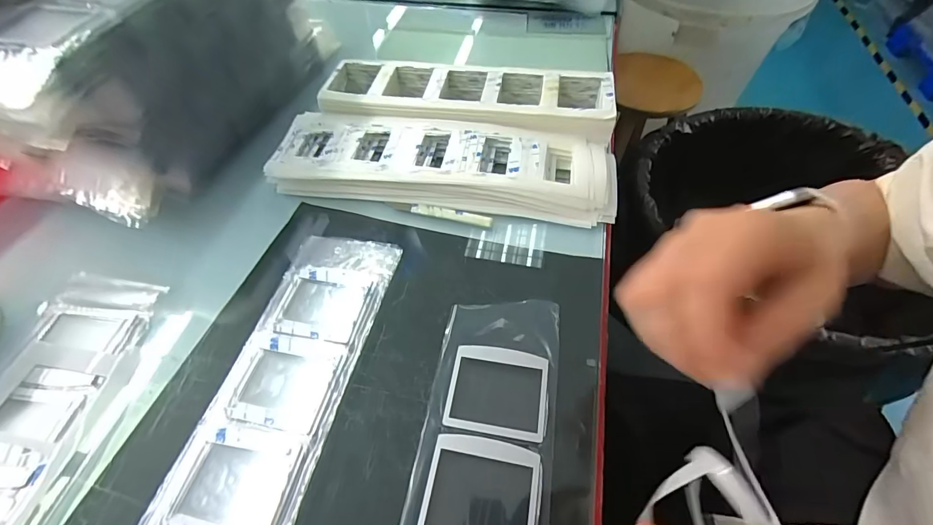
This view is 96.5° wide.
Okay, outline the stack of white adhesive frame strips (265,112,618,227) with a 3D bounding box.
[{"bbox_3d":[-0.023,-0.100,0.413,0.332,0.027,0.101,6,54,8],"label":"stack of white adhesive frame strips"}]

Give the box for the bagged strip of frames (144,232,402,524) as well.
[{"bbox_3d":[-0.136,0.114,0.275,0.086,0.007,0.338,8,55,9],"label":"bagged strip of frames"}]

